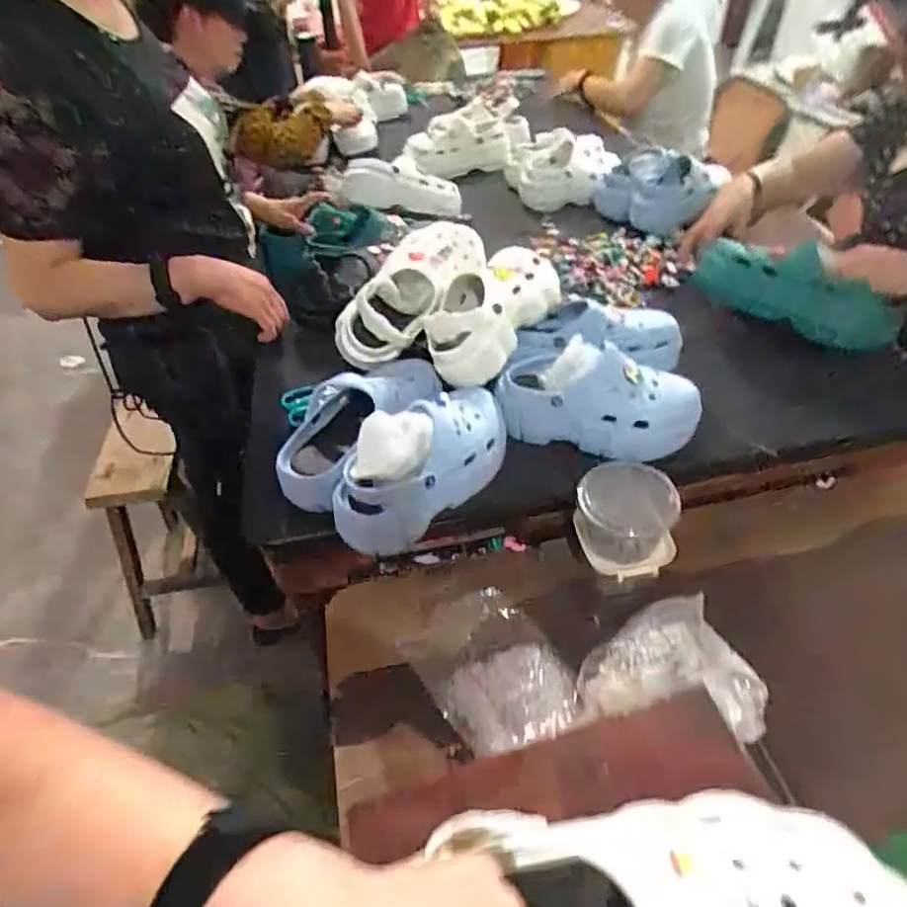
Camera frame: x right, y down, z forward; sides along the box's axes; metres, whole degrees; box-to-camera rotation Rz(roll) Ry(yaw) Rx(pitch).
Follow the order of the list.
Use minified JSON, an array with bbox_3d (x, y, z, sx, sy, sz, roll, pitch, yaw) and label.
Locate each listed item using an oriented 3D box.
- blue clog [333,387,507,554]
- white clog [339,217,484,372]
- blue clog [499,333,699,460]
[{"bbox_3d":[-0.028,0.004,0.721,0.098,0.111,0.252,33,56,31],"label":"blue clog"},{"bbox_3d":[-0.062,-0.241,0.866,0.124,0.088,0.269,34,79,31],"label":"white clog"},{"bbox_3d":[0.187,-0.069,0.794,0.256,0.098,0.108,13,47,16],"label":"blue clog"}]

